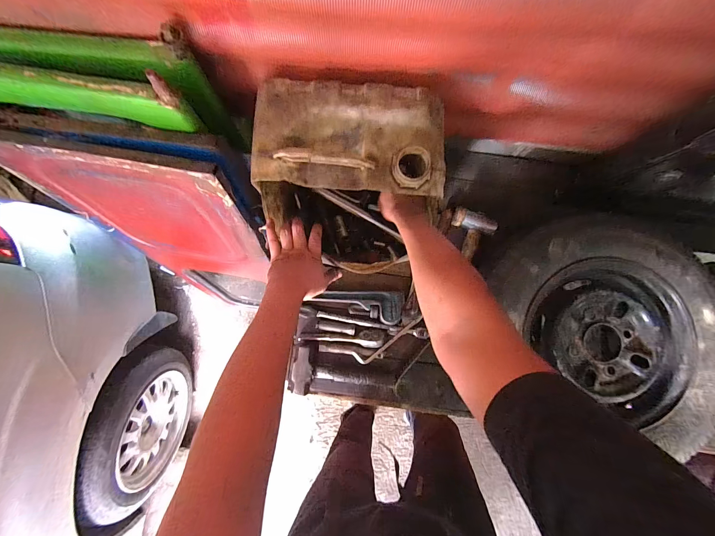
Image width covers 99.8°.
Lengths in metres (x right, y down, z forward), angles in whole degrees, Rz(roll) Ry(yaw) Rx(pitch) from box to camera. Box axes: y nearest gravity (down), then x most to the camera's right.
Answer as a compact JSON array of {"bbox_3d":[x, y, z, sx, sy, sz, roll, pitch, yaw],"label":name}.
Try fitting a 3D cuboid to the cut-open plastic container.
[{"bbox_3d":[-0.019,-0.108,0.549,0.278,0.284,0.271,2,83,-2],"label":"cut-open plastic container"}]

